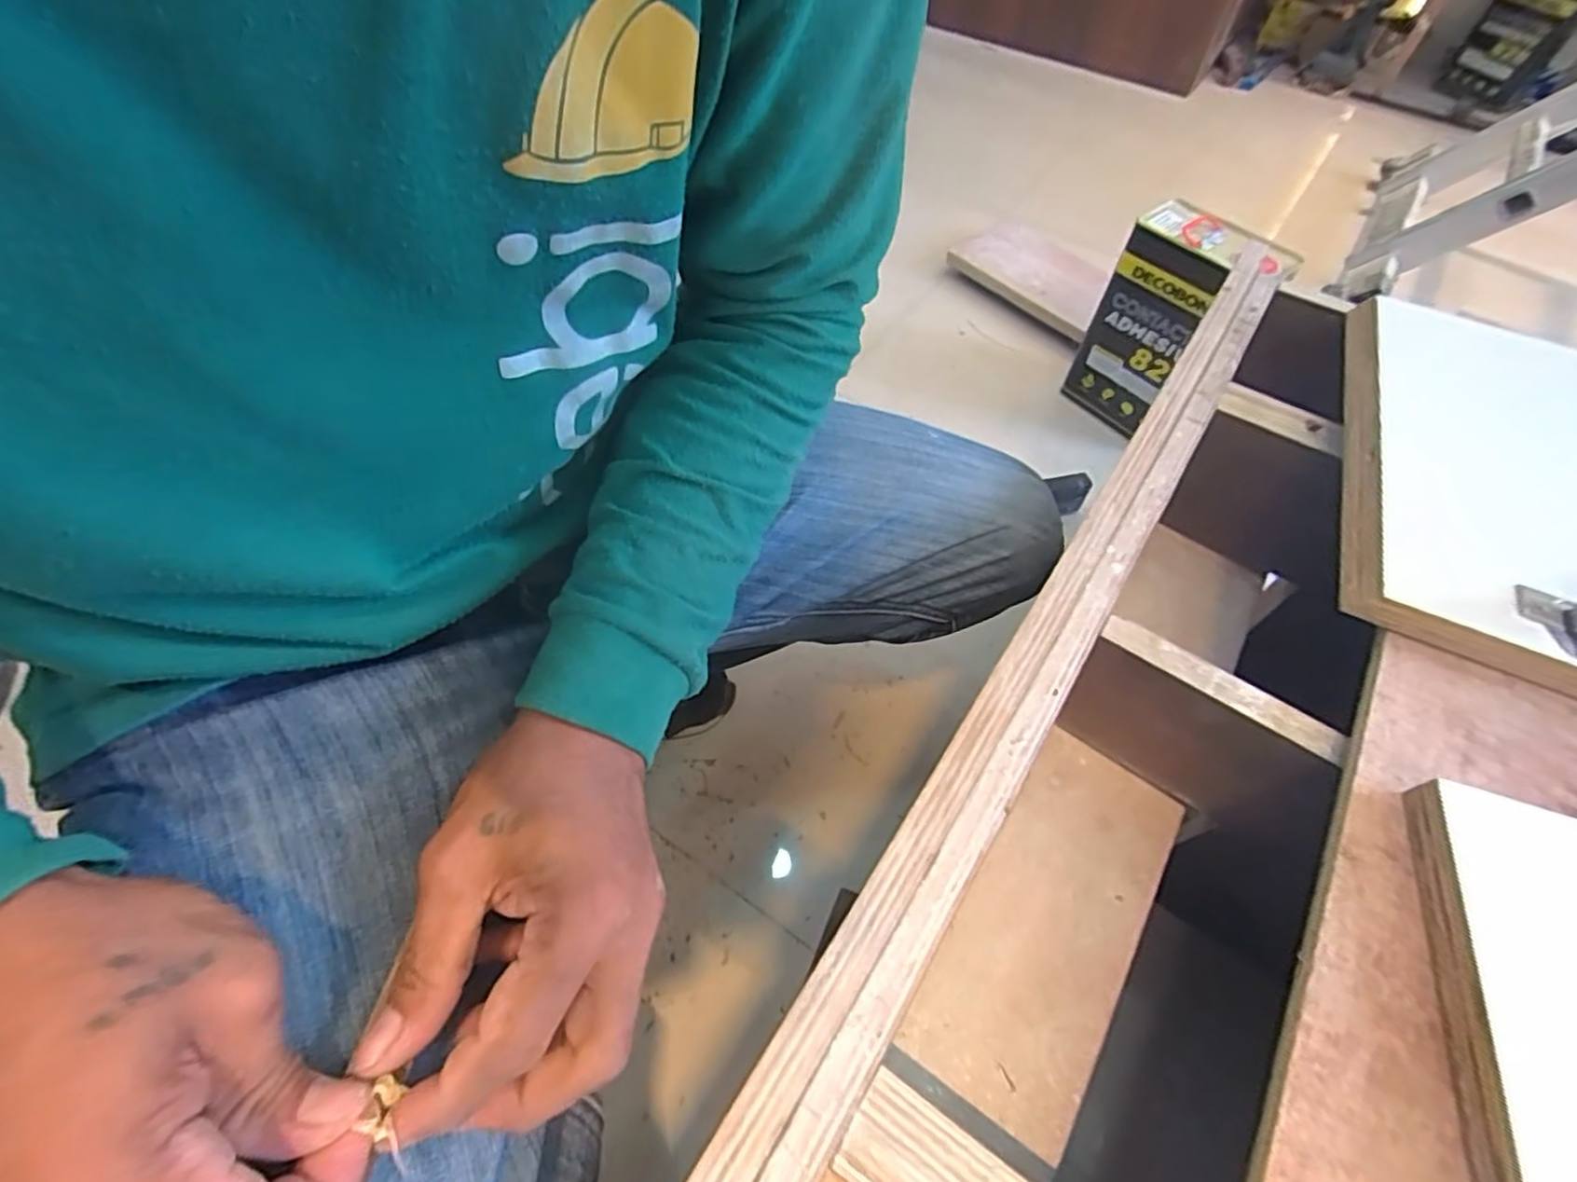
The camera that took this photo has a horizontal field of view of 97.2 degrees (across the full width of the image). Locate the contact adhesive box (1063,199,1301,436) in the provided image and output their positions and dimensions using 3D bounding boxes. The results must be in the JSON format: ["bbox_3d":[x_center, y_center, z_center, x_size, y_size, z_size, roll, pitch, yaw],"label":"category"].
[{"bbox_3d":[0.456,-0.315,0.856,0.074,0.238,0.159,-28,61,-20],"label":"contact adhesive box"}]

